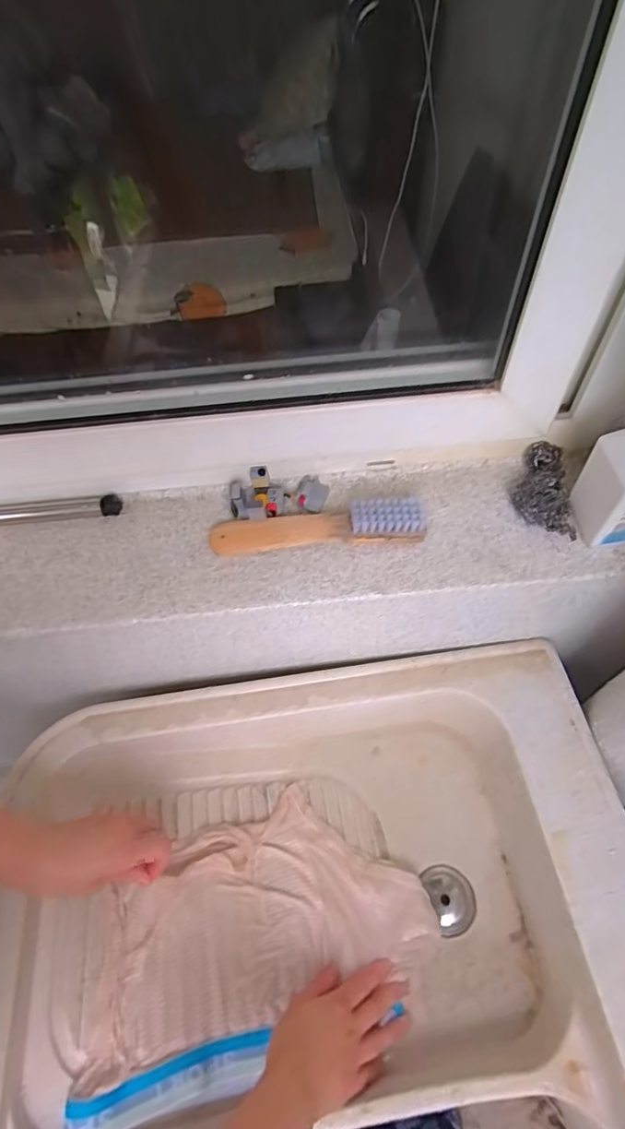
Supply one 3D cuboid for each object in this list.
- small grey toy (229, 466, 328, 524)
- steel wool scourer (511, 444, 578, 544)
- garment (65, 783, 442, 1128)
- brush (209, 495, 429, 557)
[{"bbox_3d":[-0.032,-0.071,0.518,0.097,0.031,0.047,-15,57,-7],"label":"small grey toy"},{"bbox_3d":[0.224,-0.073,0.510,0.050,0.024,0.099,0,57,2],"label":"steel wool scourer"},{"bbox_3d":[-0.059,0.354,0.506,0.326,0.066,0.189,-23,59,-12],"label":"garment"},{"bbox_3d":[0.004,-0.038,0.494,0.202,0.037,0.033,-4,57,0],"label":"brush"}]

